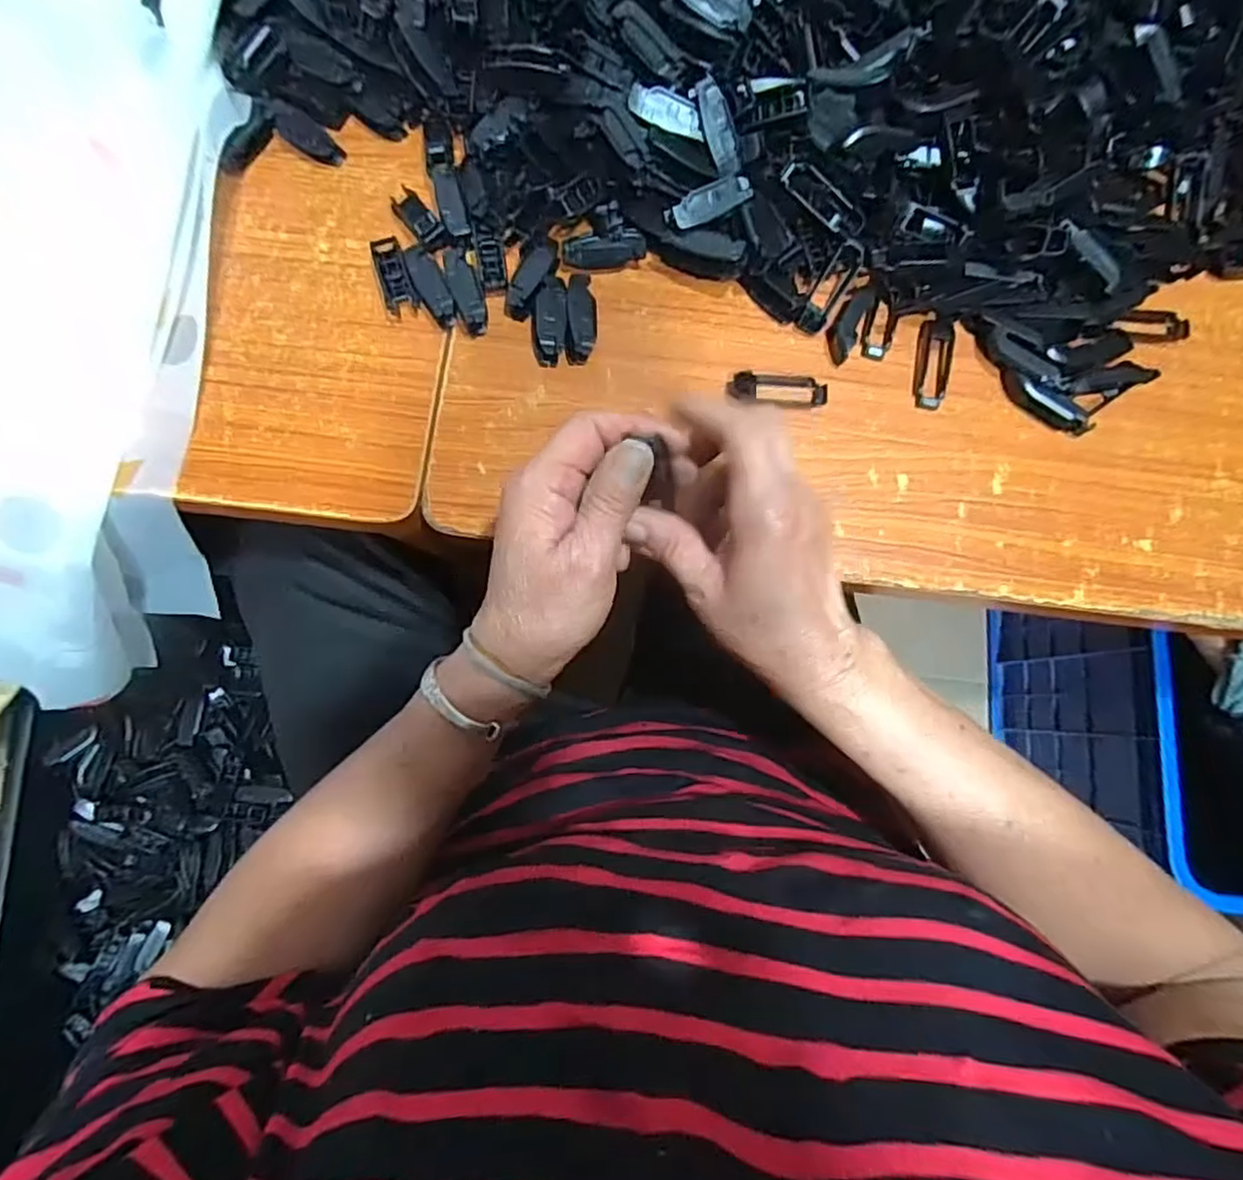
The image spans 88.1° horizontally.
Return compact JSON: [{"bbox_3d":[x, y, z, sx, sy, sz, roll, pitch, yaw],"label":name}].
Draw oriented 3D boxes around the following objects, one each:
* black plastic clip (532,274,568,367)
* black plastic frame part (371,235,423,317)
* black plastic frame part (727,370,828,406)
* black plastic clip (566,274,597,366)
[{"bbox_3d":[-0.043,-0.161,0.381,0.021,0.014,0.050,-4,82,-2],"label":"black plastic clip"},{"bbox_3d":[-0.136,-0.189,0.386,0.020,0.012,0.047,-20,83,-4],"label":"black plastic frame part"},{"bbox_3d":[0.094,-0.121,0.383,0.060,0.010,0.017,3,82,-1],"label":"black plastic frame part"},{"bbox_3d":[-0.024,-0.161,0.384,0.018,0.017,0.048,1,82,-2],"label":"black plastic clip"}]

